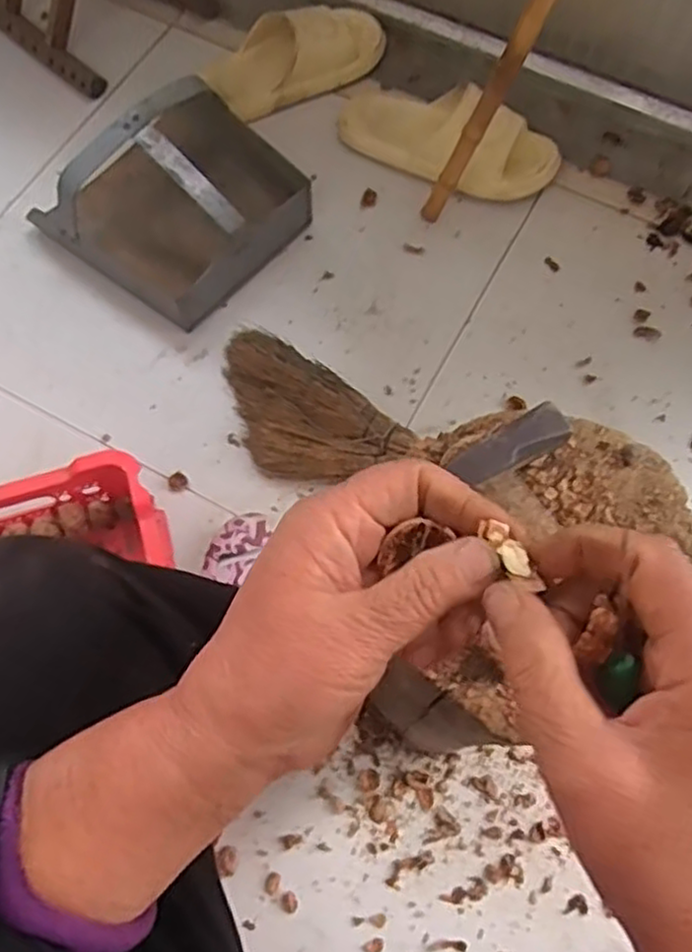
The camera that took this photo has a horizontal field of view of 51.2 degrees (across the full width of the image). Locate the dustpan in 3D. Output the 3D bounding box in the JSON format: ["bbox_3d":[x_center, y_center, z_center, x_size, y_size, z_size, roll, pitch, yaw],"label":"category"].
[{"bbox_3d":[-0.213,-0.351,0.878,0.256,0.134,0.262,39,73,13],"label":"dustpan"}]

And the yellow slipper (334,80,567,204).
[{"bbox_3d":[0.130,-0.445,0.947,0.292,0.077,0.109,27,71,10],"label":"yellow slipper"}]

